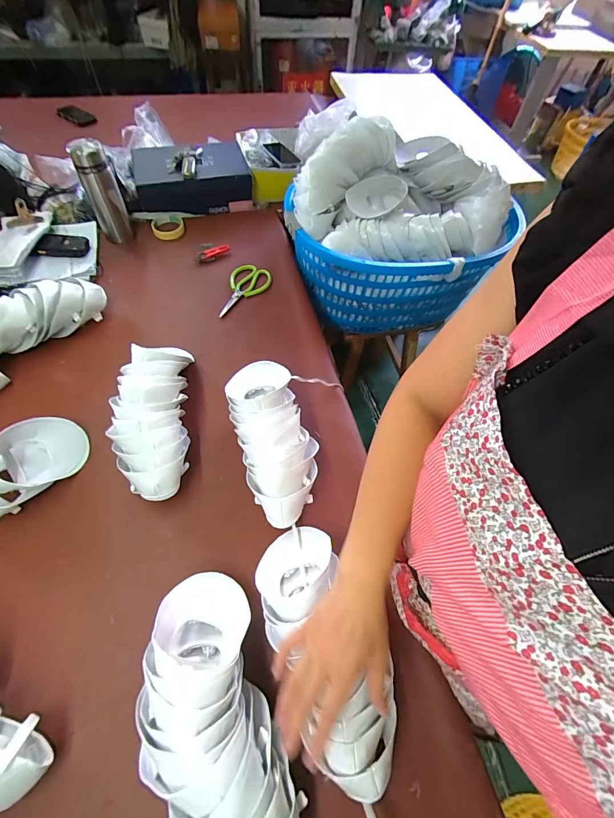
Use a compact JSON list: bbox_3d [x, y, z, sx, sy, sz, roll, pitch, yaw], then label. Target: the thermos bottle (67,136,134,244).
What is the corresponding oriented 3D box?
[{"bbox_3d":[-0.516,-0.547,0.922,0.082,0.209,0.082,-22,63,-16],"label":"thermos bottle"}]

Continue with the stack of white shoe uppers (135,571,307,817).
[{"bbox_3d":[-0.121,0.368,0.435,0.148,0.089,0.308,-19,62,-14],"label":"stack of white shoe uppers"}]

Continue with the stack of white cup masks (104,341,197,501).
[{"bbox_3d":[-0.289,-0.010,0.676,0.128,0.106,0.352,-4,58,-6],"label":"stack of white cup masks"}]

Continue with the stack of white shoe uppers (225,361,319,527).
[{"bbox_3d":[-0.057,0.048,0.650,0.139,0.111,0.298,-15,60,-13],"label":"stack of white shoe uppers"}]

